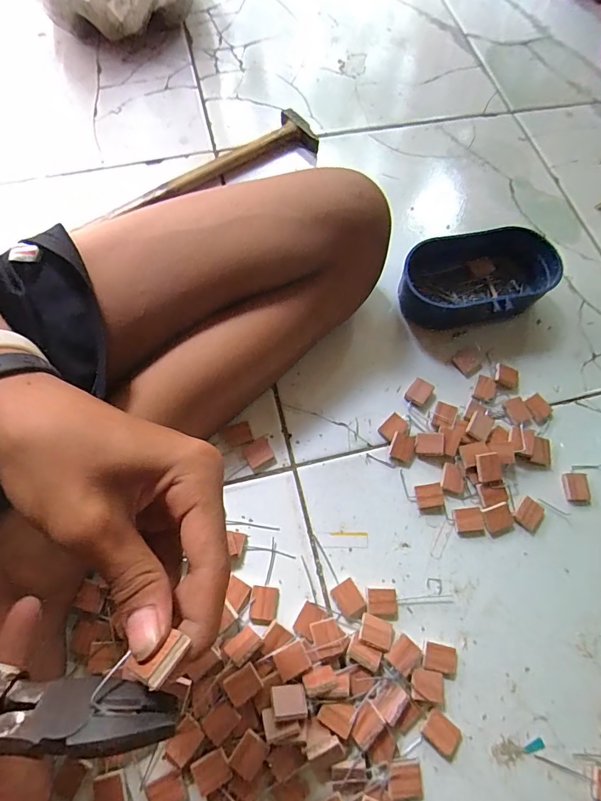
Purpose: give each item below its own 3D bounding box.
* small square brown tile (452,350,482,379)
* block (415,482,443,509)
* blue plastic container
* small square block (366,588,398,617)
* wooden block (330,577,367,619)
[{"bbox_3d":[0.165,-0.038,0.415,0.023,0.004,0.026,-34,74,-13],"label":"small square brown tile"},{"bbox_3d":[0.112,0.083,0.366,0.023,0.007,0.019,-6,70,-4],"label":"block"},{"bbox_3d":[0.176,-0.119,0.425,0.147,0.051,0.090,-7,70,-5],"label":"blue plastic container"},{"bbox_3d":[0.065,0.161,0.336,0.024,0.006,0.020,2,69,-1],"label":"small square block"},{"bbox_3d":[0.038,0.158,0.337,0.021,0.005,0.024,-31,73,-13],"label":"wooden block"}]

